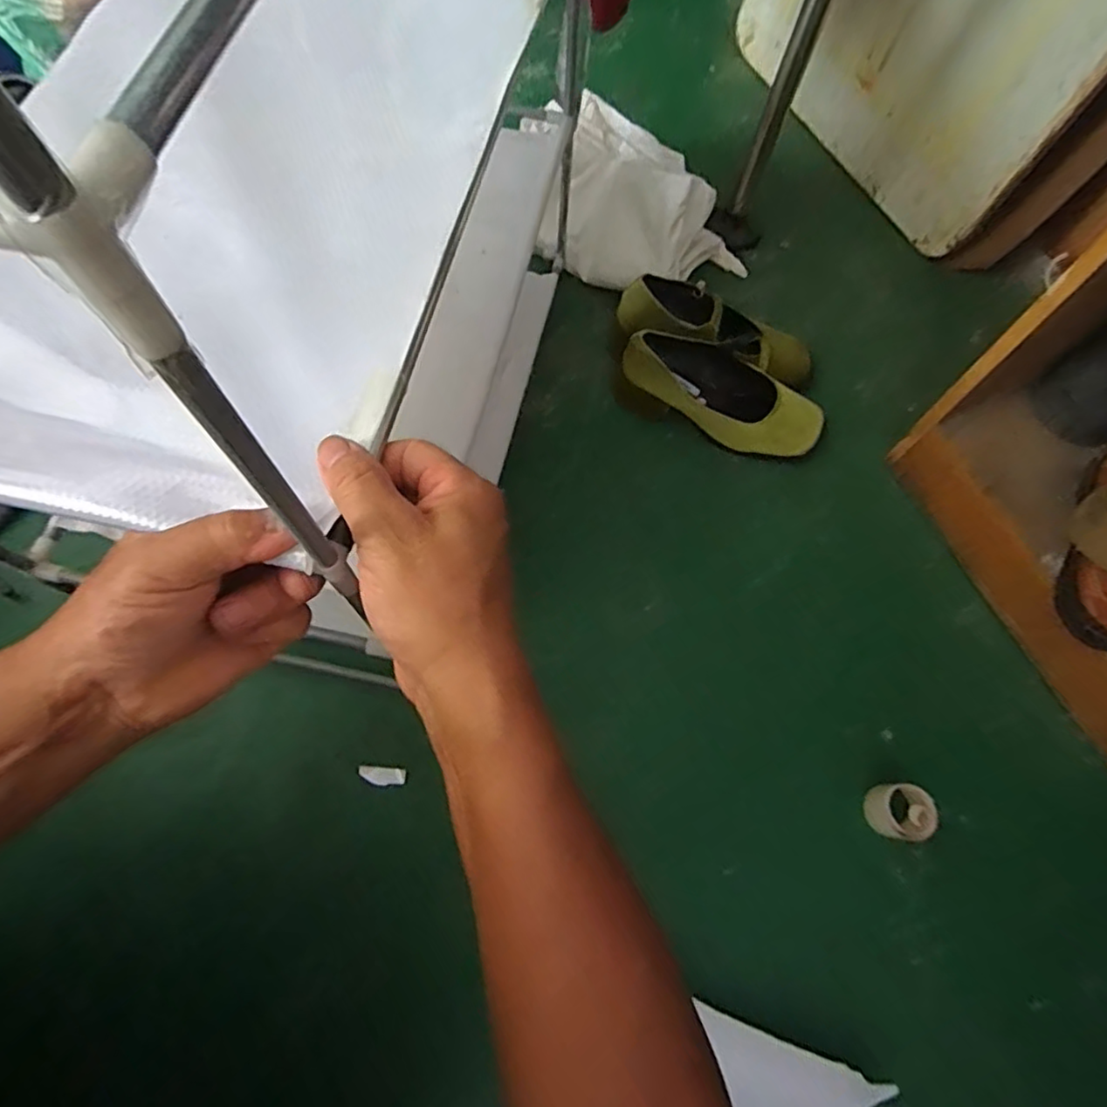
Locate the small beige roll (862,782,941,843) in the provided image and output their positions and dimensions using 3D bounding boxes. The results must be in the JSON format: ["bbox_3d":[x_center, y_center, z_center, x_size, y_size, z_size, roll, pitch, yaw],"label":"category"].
[{"bbox_3d":[0.320,0.238,0.568,0.047,0.046,0.049,0,68,-1],"label":"small beige roll"}]

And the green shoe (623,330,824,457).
[{"bbox_3d":[0.192,-0.181,0.706,0.233,0.085,0.077,26,70,9],"label":"green shoe"}]

